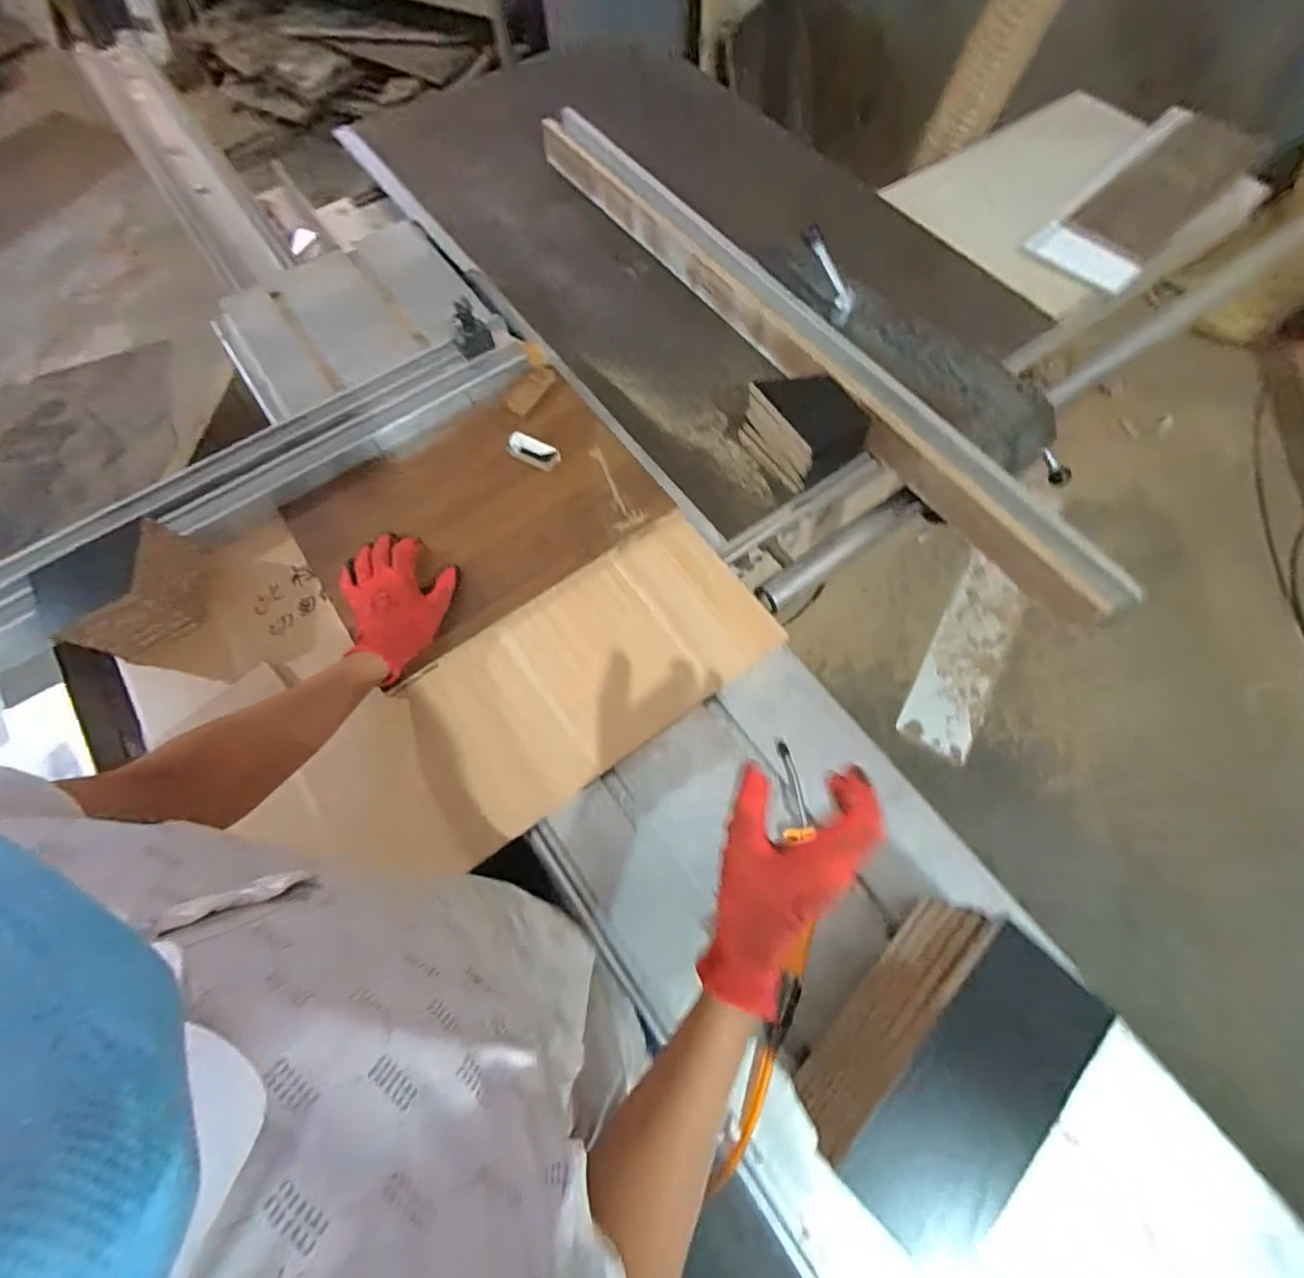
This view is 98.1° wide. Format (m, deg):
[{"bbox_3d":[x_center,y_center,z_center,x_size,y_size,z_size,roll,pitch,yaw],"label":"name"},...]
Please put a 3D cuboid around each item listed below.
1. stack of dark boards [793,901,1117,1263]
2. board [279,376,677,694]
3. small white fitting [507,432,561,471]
[{"bbox_3d":[0.230,0.340,0.464,0.212,0.163,0.090,-42,74,-13],"label":"stack of dark boards"},{"bbox_3d":[-0.231,-0.166,0.754,0.426,0.022,0.310,-34,72,-11],"label":"board"},{"bbox_3d":[-0.162,-0.258,0.773,0.072,0.020,0.030,25,72,10],"label":"small white fitting"}]

